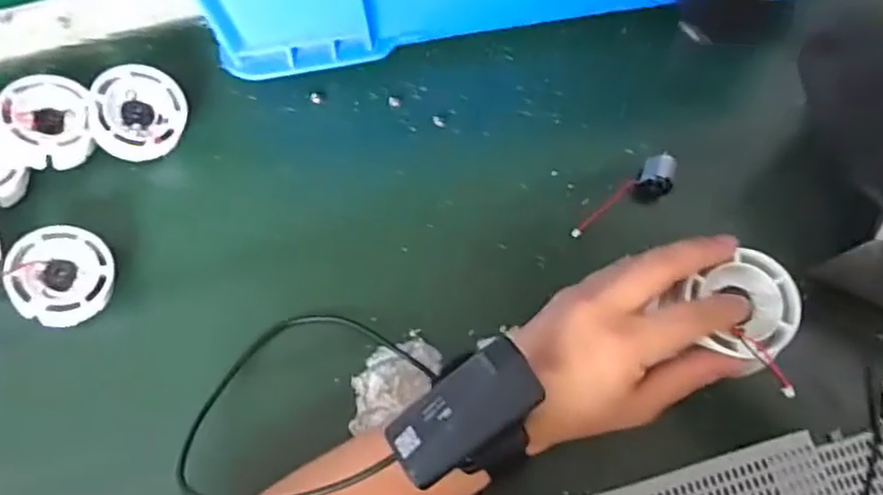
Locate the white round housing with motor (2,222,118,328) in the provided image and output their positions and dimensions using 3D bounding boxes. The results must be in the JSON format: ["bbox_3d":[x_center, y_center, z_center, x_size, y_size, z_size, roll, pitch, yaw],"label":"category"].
[{"bbox_3d":[-0.224,0.018,0.393,0.054,0.028,0.055,17,68,-19],"label":"white round housing with motor"}]

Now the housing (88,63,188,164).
[{"bbox_3d":[-0.190,-0.084,0.419,0.052,0.024,0.055,3,87,-21],"label":"housing"}]

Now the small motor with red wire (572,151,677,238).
[{"bbox_3d":[0.117,-0.028,0.413,0.075,0.017,0.023,-42,78,-10],"label":"small motor with red wire"}]

